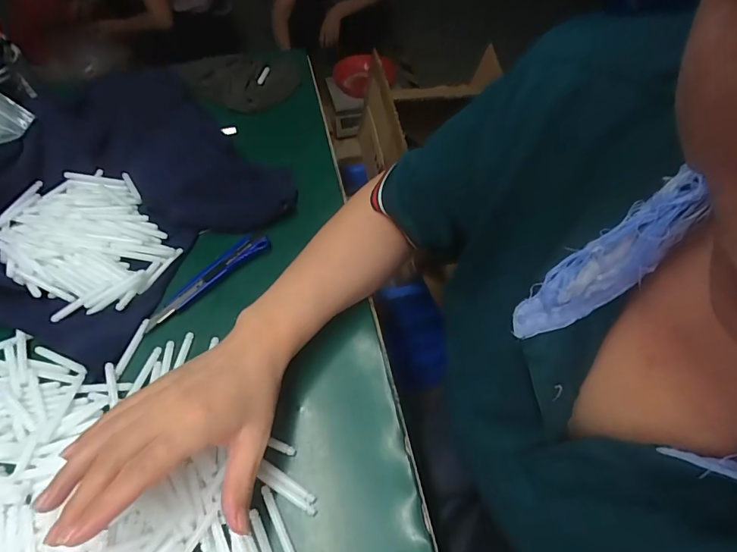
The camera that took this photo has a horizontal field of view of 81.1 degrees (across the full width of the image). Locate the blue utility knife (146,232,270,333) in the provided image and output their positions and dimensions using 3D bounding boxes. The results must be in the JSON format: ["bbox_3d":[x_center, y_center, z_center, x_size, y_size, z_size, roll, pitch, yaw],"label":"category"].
[{"bbox_3d":[-0.154,0.001,0.414,0.026,0.010,0.132,38,61,22],"label":"blue utility knife"}]

